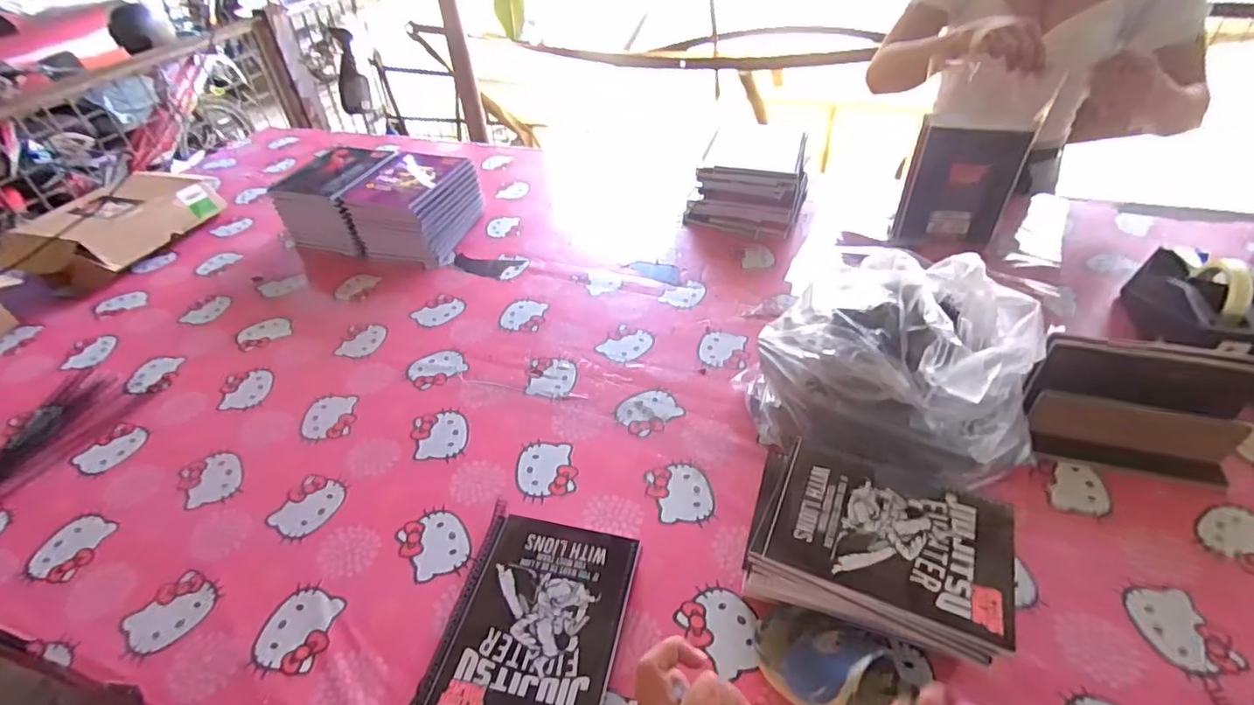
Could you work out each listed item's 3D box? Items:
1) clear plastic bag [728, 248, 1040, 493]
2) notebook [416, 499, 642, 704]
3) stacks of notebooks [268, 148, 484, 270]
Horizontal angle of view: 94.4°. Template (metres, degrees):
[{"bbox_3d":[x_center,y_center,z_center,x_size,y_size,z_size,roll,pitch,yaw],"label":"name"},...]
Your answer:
[{"bbox_3d":[0.300,0.016,0.660,0.308,0.209,0.176,14,45,19],"label":"clear plastic bag"},{"bbox_3d":[-0.087,0.257,0.554,0.163,0.025,0.198,6,42,11],"label":"notebook"},{"bbox_3d":[-0.477,-0.284,1.122,0.343,0.135,0.213,7,43,13],"label":"stacks of notebooks"}]

